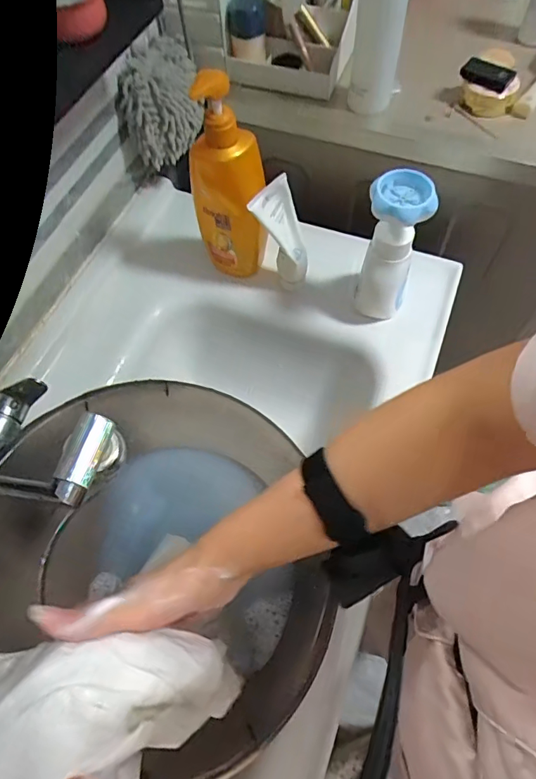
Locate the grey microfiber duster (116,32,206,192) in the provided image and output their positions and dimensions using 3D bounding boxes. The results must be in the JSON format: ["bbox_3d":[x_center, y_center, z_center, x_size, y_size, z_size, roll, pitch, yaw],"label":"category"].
[{"bbox_3d":[-0.150,-0.382,0.674,0.130,0.163,0.085,-17,62,-7],"label":"grey microfiber duster"}]

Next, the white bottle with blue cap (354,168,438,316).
[{"bbox_3d":[0.145,-0.161,0.578,0.062,0.193,0.055,11,63,8],"label":"white bottle with blue cap"}]

